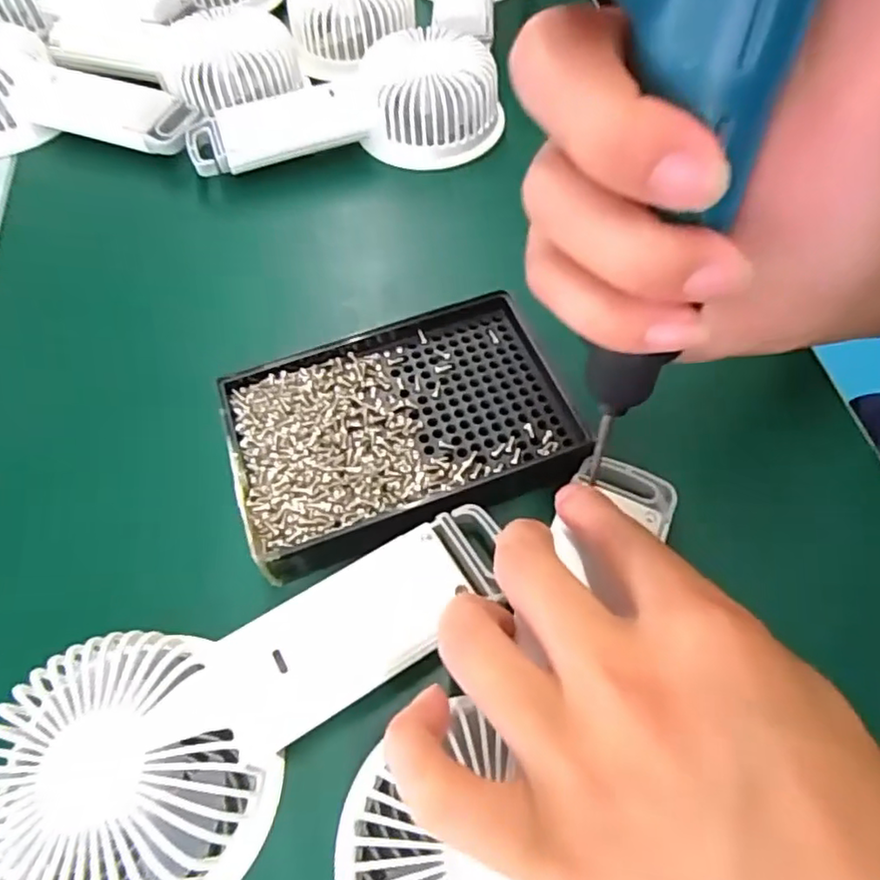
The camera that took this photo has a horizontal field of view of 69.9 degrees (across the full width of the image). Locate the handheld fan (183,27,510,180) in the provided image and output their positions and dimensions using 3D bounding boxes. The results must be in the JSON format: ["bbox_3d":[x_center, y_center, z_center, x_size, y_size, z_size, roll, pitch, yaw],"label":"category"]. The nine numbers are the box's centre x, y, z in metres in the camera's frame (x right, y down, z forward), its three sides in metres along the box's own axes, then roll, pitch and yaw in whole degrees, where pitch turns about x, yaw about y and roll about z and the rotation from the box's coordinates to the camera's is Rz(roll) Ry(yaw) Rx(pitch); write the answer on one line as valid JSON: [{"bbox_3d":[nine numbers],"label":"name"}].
[{"bbox_3d":[-0.054,-0.198,0.374,0.184,0.044,0.081,-9,60,-4],"label":"handheld fan"}]

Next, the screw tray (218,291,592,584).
[{"bbox_3d":[-0.016,-0.006,0.269,0.139,0.023,0.097,-20,61,-11],"label":"screw tray"}]

